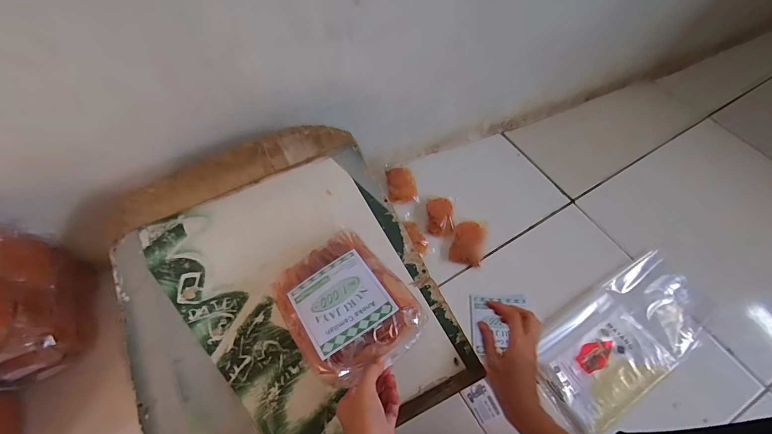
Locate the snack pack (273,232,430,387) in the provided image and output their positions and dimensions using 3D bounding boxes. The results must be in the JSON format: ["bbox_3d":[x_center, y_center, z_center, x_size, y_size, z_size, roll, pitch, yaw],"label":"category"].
[{"bbox_3d":[-0.049,0.096,0.430,0.130,0.036,0.167,-36,65,-15],"label":"snack pack"}]

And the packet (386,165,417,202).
[{"bbox_3d":[0.031,-0.070,0.773,0.055,0.020,0.079,-10,61,-2],"label":"packet"}]

